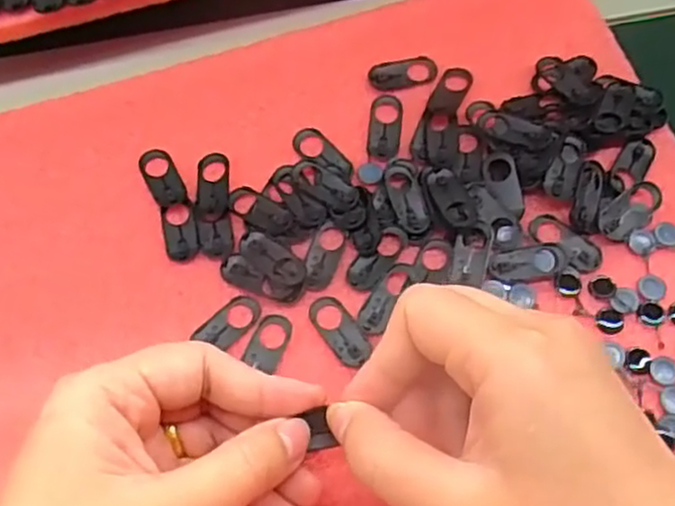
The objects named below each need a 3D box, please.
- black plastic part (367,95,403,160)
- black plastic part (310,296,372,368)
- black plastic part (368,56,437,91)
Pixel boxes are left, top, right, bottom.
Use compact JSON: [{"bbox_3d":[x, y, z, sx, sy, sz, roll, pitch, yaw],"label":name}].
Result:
[{"bbox_3d":[0.021,-0.056,0.318,0.015,0.004,0.031,5,66,3],"label":"black plastic part"},{"bbox_3d":[0.001,0.030,0.281,0.014,0.004,0.030,-33,69,-13],"label":"black plastic part"},{"bbox_3d":[0.030,-0.083,0.325,0.031,0.004,0.014,-11,66,-4],"label":"black plastic part"}]

